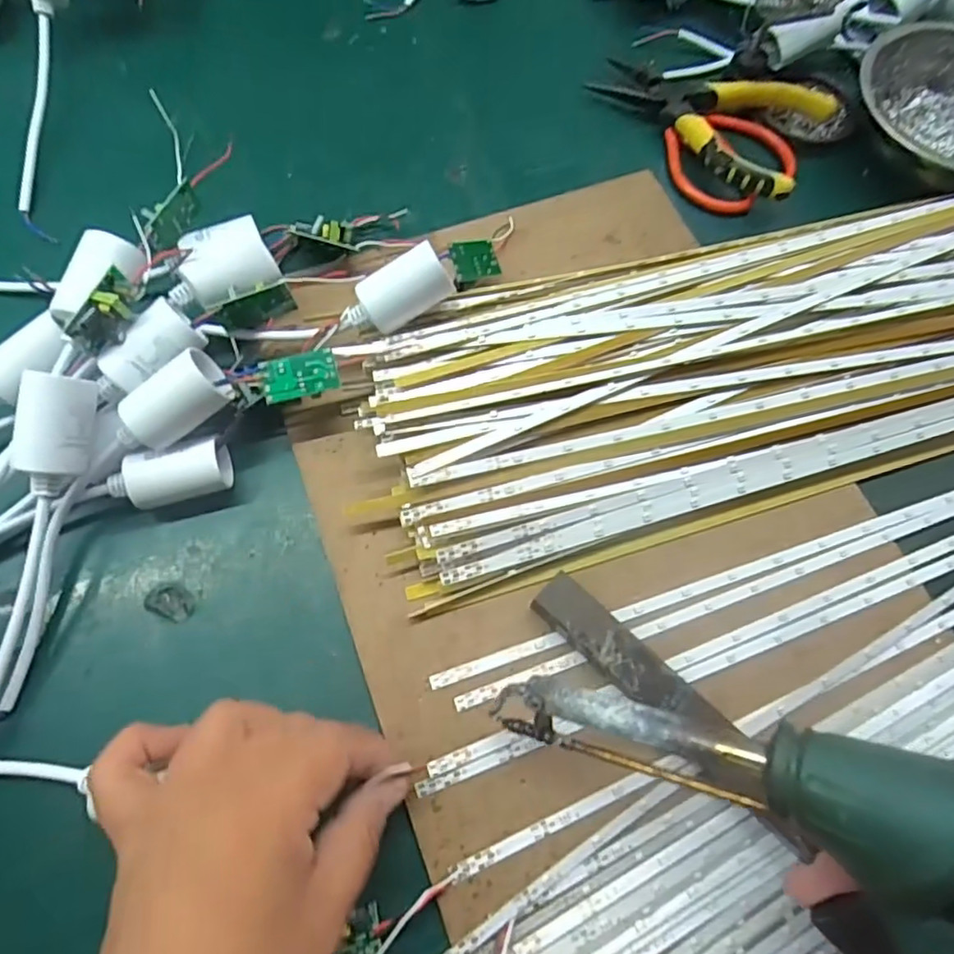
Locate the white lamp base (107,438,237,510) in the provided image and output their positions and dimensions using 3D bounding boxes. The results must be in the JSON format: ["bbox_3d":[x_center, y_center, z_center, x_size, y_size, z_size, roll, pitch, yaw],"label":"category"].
[{"bbox_3d":[-0.146,0.002,0.291,0.053,0.029,0.025,-20,73,-8],"label":"white lamp base"}]

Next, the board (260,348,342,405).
[{"bbox_3d":[-0.084,-0.049,0.289,0.035,0.004,0.021,-16,84,-11],"label":"board"}]

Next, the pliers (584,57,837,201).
[{"bbox_3d":[0.146,-0.236,0.388,0.142,0.025,0.085,31,73,9],"label":"pliers"}]

